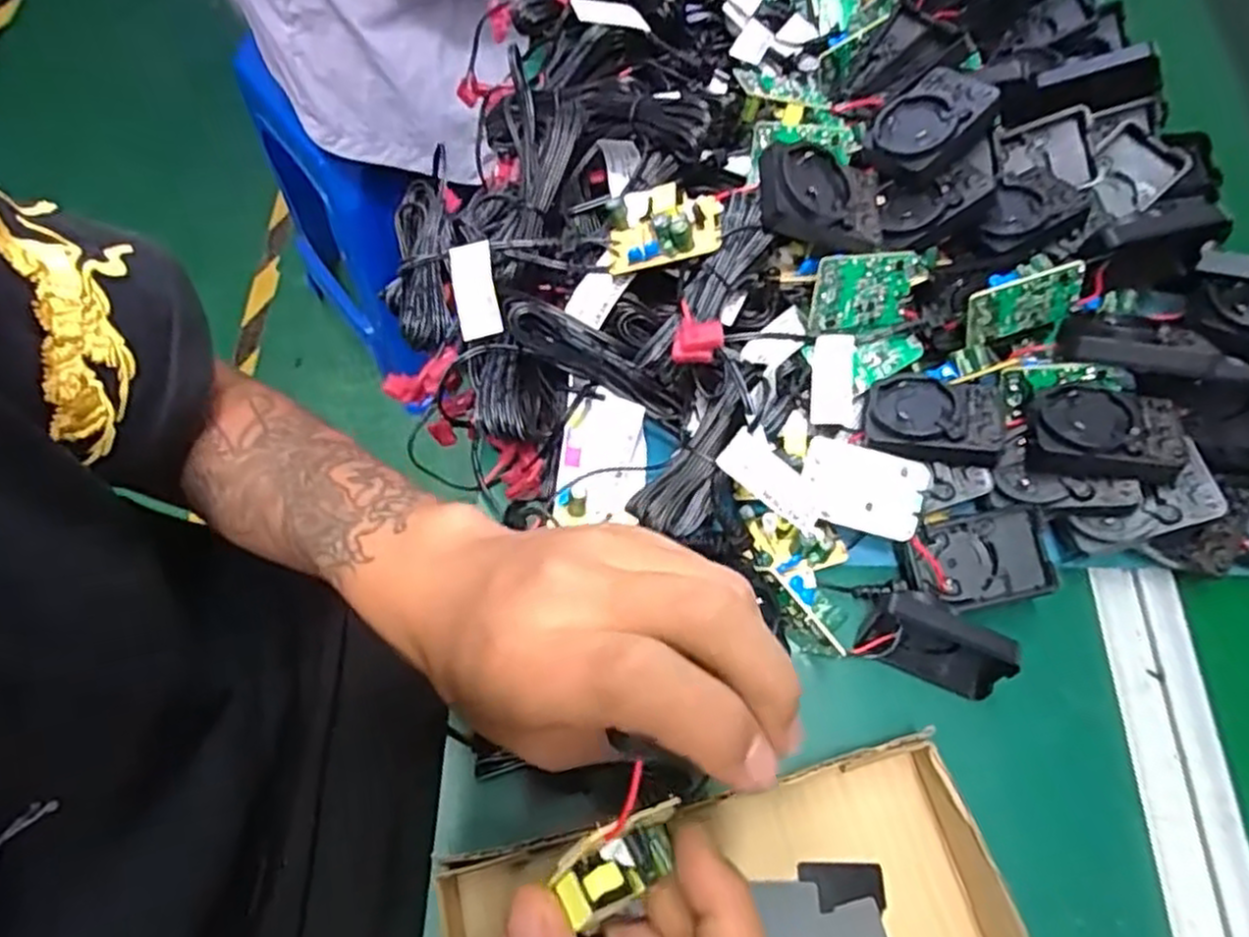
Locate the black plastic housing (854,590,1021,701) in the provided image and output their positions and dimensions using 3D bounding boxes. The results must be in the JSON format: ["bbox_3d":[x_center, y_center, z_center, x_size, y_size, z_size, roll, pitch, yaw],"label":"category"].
[{"bbox_3d":[0.134,0.075,0.327,0.060,0.040,0.022,21,68,9],"label":"black plastic housing"}]

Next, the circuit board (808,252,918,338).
[{"bbox_3d":[0.111,-0.081,0.357,0.050,0.040,0.008,-8,35,-15],"label":"circuit board"}]

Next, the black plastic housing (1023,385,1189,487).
[{"bbox_3d":[0.210,-0.016,0.333,0.063,0.020,0.041,7,66,3],"label":"black plastic housing"}]

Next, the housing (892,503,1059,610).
[{"bbox_3d":[0.156,0.043,0.338,0.059,0.013,0.041,-12,88,0],"label":"housing"}]

